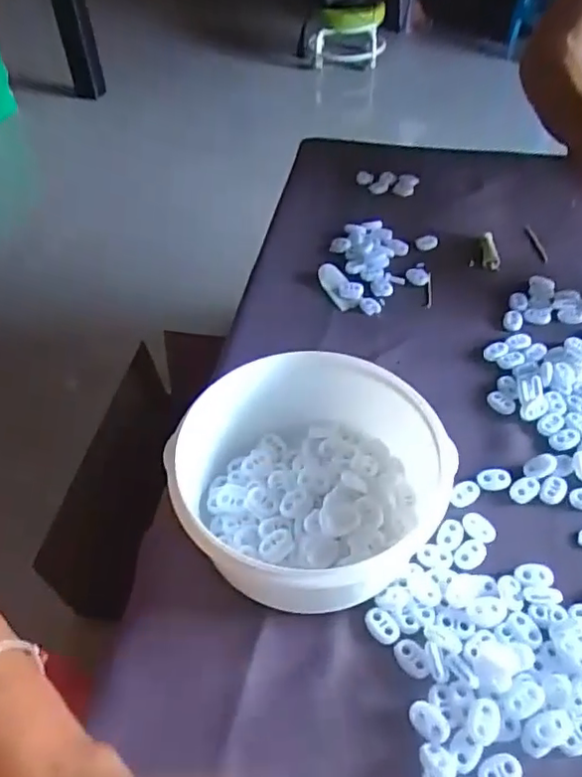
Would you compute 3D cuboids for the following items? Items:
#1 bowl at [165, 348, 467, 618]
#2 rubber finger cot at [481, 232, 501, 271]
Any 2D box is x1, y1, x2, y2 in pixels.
[{"bbox_3d":[0.012,0.055,0.391,0.158,0.076,0.149,-2,48,2],"label":"bowl"},{"bbox_3d":[0.198,-0.139,0.604,0.016,0.009,0.057,3,49,7],"label":"rubber finger cot"}]

